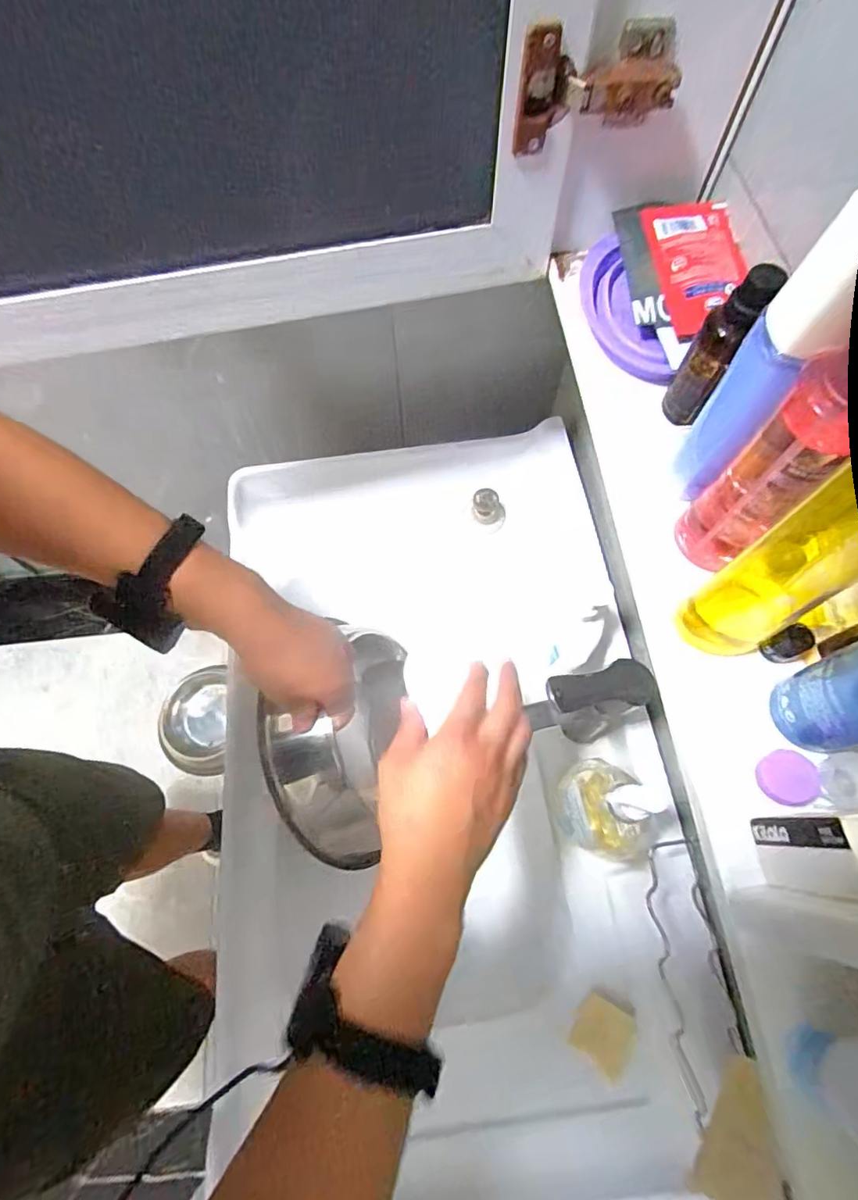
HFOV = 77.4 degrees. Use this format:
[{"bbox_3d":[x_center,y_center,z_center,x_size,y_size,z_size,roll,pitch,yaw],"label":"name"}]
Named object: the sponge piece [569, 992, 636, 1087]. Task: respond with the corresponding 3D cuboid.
[{"bbox_3d":[0.164,0.409,0.502,0.051,0.010,0.054,25,69,13],"label":"sponge piece"}]

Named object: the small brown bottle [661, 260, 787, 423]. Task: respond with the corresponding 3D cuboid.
[{"bbox_3d":[0.161,-0.140,0.305,0.026,0.092,0.025,31,71,15],"label":"small brown bottle"}]

